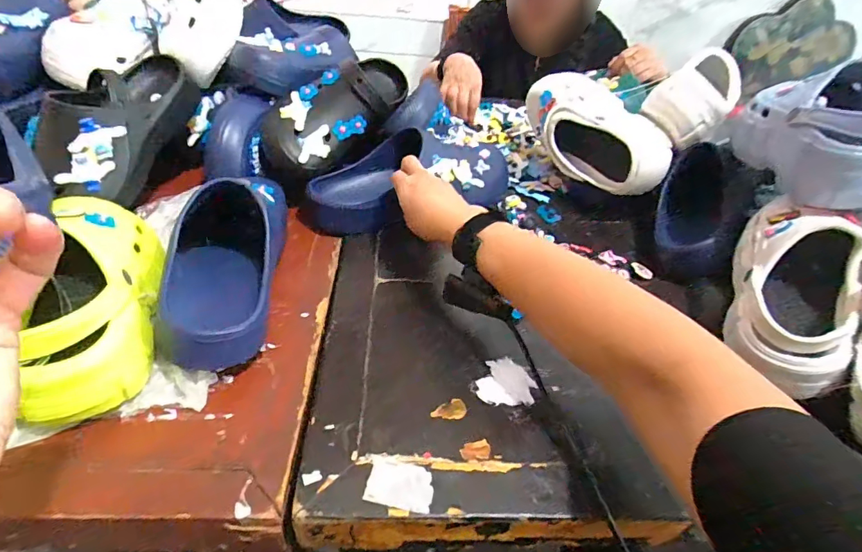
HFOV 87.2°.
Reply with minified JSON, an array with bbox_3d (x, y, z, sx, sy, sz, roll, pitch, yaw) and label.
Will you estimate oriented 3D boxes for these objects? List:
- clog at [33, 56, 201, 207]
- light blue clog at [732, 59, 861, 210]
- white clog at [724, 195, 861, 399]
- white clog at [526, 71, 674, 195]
[{"bbox_3d":[-0.391,-0.193,0.568,0.088,0.109,0.229,15,58,11],"label":"clog"},{"bbox_3d":[0.420,-0.155,0.492,0.112,0.102,0.208,17,40,13],"label":"light blue clog"},{"bbox_3d":[0.352,0.004,0.440,0.087,0.094,0.211,16,65,12],"label":"white clog"},{"bbox_3d":[0.230,-0.212,0.669,0.113,0.098,0.249,-18,56,-28],"label":"white clog"}]

